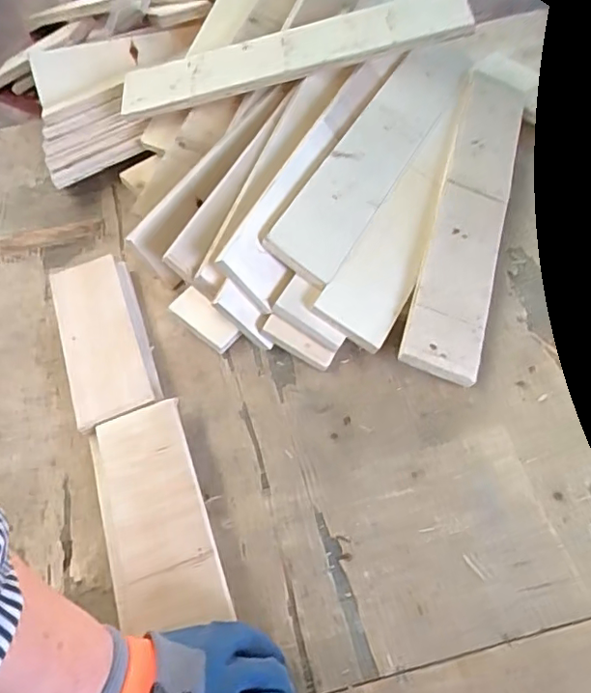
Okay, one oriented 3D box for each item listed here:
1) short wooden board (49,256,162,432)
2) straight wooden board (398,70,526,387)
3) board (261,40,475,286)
[{"bbox_3d":[-0.186,-0.009,0.557,0.077,0.027,0.192,-21,60,-3],"label":"short wooden board"},{"bbox_3d":[0.177,-0.141,0.570,0.069,0.011,0.375,20,65,0],"label":"straight wooden board"},{"bbox_3d":[0.088,-0.213,0.585,0.074,0.013,0.362,37,64,-6],"label":"board"}]

